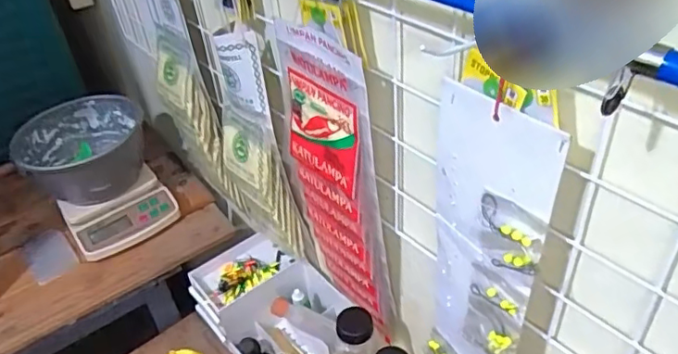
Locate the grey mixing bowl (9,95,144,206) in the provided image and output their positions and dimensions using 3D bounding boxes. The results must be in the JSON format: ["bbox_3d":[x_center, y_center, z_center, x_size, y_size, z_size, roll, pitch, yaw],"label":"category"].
[{"bbox_3d":[-0.418,-0.049,0.936,0.199,0.111,0.190,-4,39,3],"label":"grey mixing bowl"}]

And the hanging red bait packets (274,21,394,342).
[{"bbox_3d":[0.000,0.021,0.595,0.044,0.359,0.124,-29,44,-26],"label":"hanging red bait packets"}]

